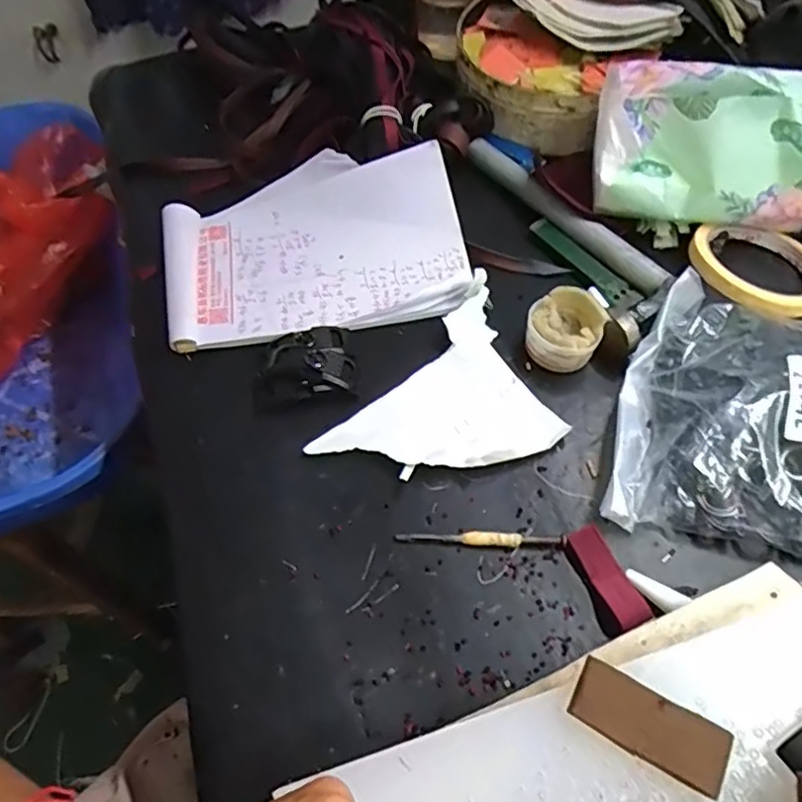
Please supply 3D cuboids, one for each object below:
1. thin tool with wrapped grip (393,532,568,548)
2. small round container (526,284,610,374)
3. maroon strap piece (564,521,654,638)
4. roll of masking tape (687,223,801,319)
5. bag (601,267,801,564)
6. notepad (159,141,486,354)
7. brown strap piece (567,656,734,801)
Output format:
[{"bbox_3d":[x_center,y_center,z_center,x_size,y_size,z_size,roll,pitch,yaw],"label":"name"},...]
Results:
[{"bbox_3d":[0.045,0.078,0.346,0.094,0.005,0.008,-1,58,4],"label":"thin tool with wrapped grip"},{"bbox_3d":[0.106,-0.047,0.398,0.045,0.032,0.044,-2,58,3],"label":"small round container"},{"bbox_3d":[0.108,0.096,0.330,0.024,0.012,0.055,-23,59,-9],"label":"maroon strap piece"},{"bbox_3d":[0.244,-0.092,0.416,0.082,0.018,0.090,-2,58,3],"label":"roll of masking tape"},{"bbox_3d":[0.212,0.005,0.353,0.159,0.044,0.180,17,61,15],"label":"bag"},{"bbox_3d":[-0.067,-0.119,0.448,0.217,0.041,0.148,-11,57,-2],"label":"notepad"},{"bbox_3d":[0.101,0.132,0.250,0.060,0.008,0.025,26,63,19],"label":"brown strap piece"}]

